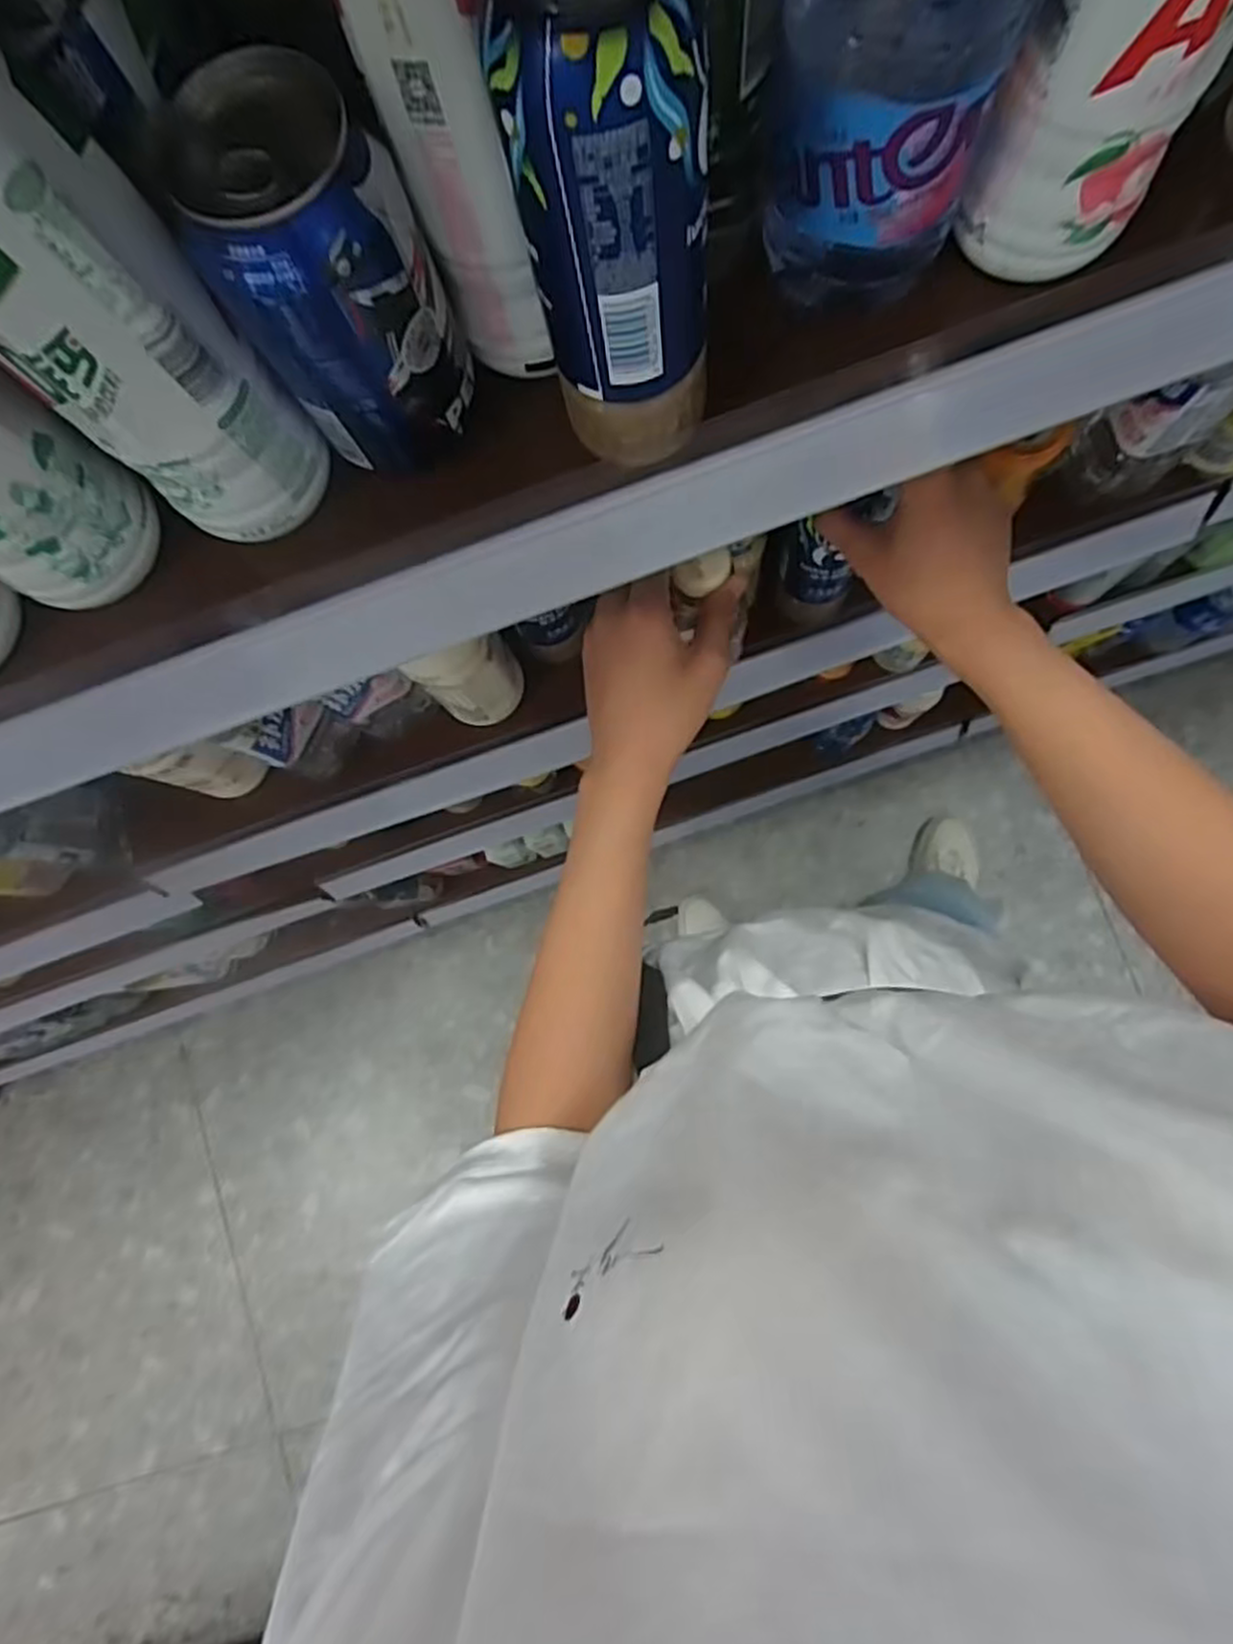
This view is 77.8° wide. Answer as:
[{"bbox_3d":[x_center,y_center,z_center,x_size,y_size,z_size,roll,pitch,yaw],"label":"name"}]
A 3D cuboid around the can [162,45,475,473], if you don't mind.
[{"bbox_3d":[-0.088,-0.169,0.246,0.061,0.097,0.056,-1,84,5],"label":"can"}]

